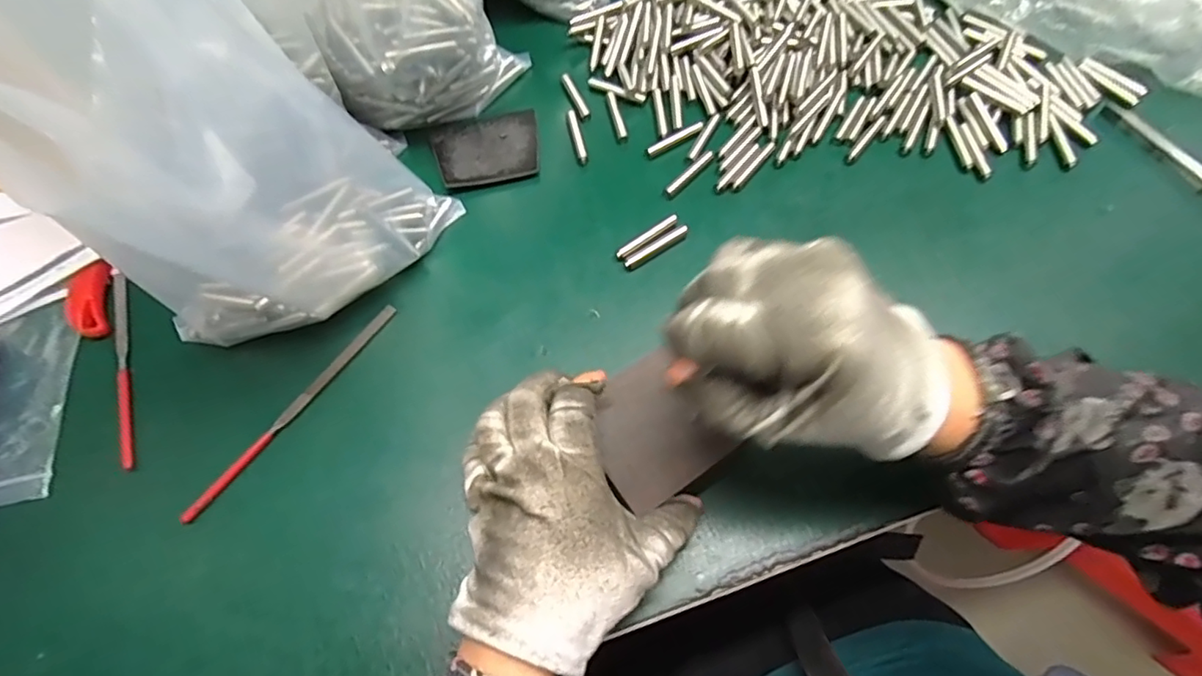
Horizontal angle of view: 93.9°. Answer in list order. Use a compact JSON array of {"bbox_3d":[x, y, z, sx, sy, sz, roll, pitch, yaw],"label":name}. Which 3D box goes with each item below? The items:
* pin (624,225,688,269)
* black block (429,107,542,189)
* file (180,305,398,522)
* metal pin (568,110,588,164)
[{"bbox_3d":[0.036,-0.059,0.365,0.047,0.008,0.007,-31,68,-11],"label":"pin"},{"bbox_3d":[-0.082,-0.139,0.409,0.076,0.006,0.065,-15,64,-6],"label":"black block"},{"bbox_3d":[-0.176,0.038,0.326,0.007,0.008,0.155,30,68,15],"label":"file"},{"bbox_3d":[-0.017,-0.147,0.408,0.007,0.004,0.050,-11,64,-4],"label":"metal pin"}]

